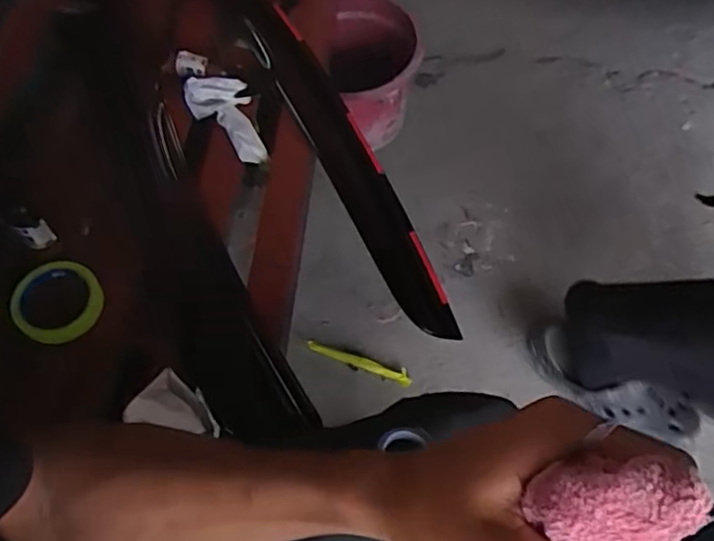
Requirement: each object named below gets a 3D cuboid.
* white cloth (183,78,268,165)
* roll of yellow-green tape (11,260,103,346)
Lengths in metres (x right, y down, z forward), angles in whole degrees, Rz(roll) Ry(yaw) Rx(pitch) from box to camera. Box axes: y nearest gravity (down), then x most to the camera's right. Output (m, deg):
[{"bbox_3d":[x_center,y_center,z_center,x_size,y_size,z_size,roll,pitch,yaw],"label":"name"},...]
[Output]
[{"bbox_3d":[-0.188,-0.216,0.907,0.088,0.077,0.123,-17,63,-6],"label":"white cloth"},{"bbox_3d":[-0.346,0.035,0.747,0.095,0.034,0.091,-1,62,2],"label":"roll of yellow-green tape"}]

